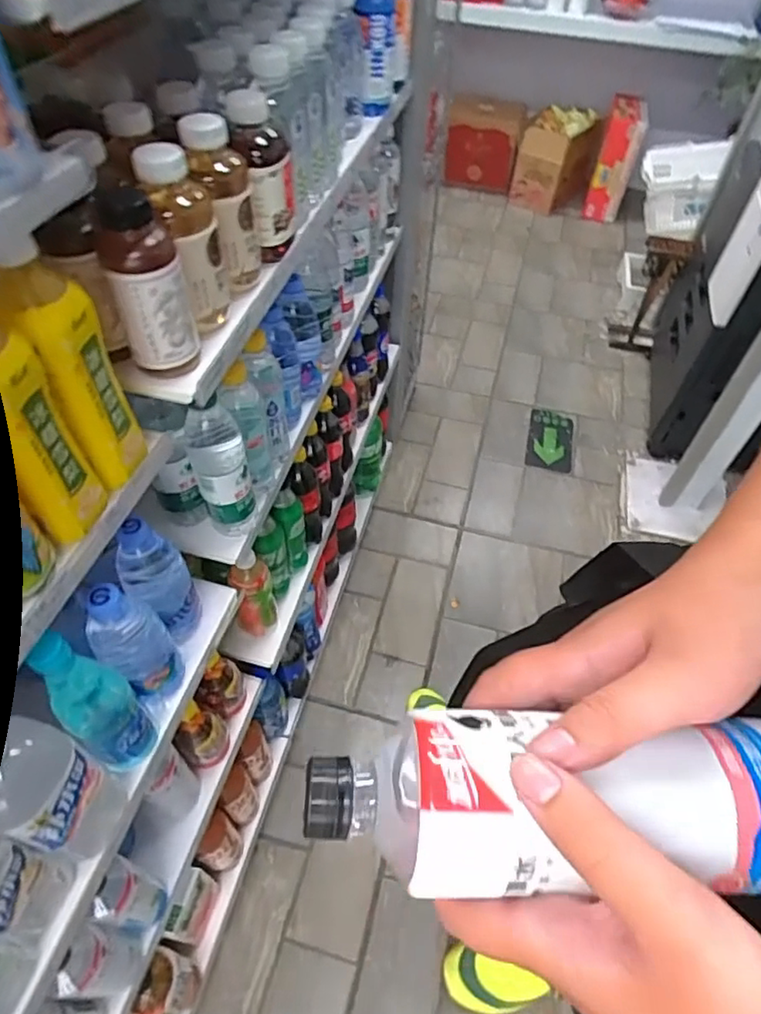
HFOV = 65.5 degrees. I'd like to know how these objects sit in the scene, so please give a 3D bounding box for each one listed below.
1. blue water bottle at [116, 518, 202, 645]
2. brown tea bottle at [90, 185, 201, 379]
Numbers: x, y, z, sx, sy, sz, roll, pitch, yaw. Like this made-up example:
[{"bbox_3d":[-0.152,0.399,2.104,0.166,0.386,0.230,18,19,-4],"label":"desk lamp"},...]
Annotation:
[{"bbox_3d":[-0.250,0.083,0.670,0.067,0.186,0.058,-26,57,-21],"label":"blue water bottle"},{"bbox_3d":[-0.195,-0.187,0.503,0.061,0.153,0.056,-16,54,-15],"label":"brown tea bottle"}]

